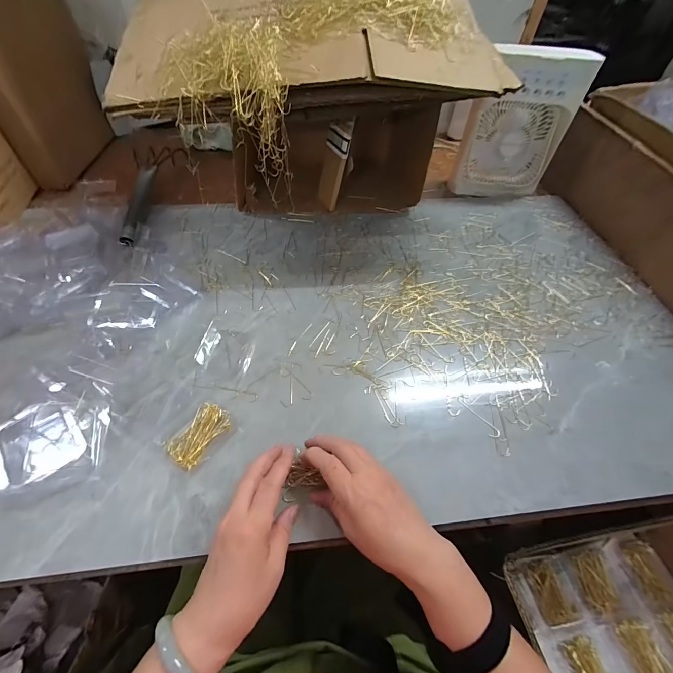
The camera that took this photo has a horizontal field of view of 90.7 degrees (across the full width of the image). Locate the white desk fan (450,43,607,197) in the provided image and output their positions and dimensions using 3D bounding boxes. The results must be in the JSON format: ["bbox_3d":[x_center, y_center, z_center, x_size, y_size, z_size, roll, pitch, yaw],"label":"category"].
[{"bbox_3d":[0.363,-0.428,0.677,0.188,0.242,0.079,-1,53,-4],"label":"white desk fan"}]

